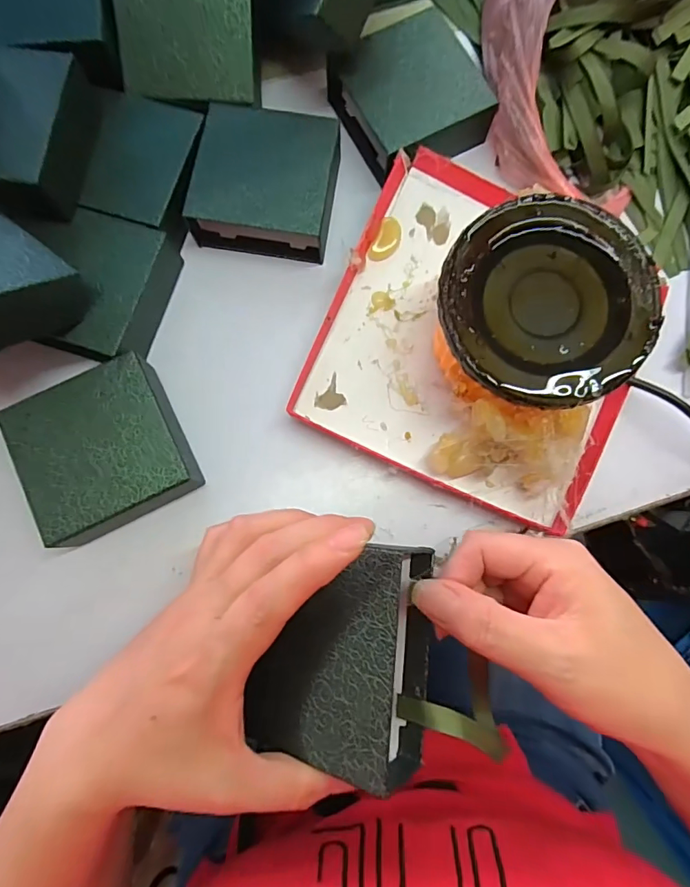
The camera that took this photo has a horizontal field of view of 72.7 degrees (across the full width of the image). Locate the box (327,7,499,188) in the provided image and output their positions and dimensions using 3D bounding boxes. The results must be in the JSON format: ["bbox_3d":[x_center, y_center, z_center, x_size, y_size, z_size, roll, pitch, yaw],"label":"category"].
[{"bbox_3d":[0.048,-0.254,0.346,0.098,0.041,0.100,-31,87,-4],"label":"box"}]

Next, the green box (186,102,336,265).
[{"bbox_3d":[-0.054,-0.185,0.331,0.096,0.037,0.093,12,85,-1],"label":"green box"}]

